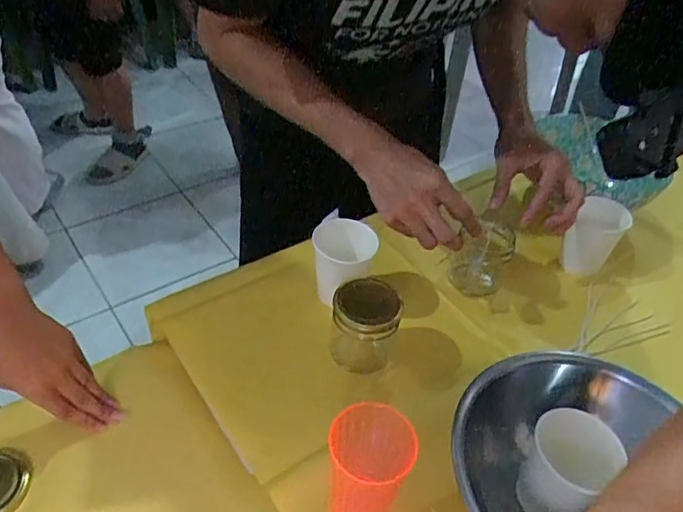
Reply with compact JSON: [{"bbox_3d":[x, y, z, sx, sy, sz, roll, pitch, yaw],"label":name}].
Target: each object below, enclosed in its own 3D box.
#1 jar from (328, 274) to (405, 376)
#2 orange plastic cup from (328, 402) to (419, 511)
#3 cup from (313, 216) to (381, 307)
[{"bbox_3d":[0.025,0.075,0.609,0.069,0.090,0.068,12,42,6],"label":"jar"},{"bbox_3d":[0.020,0.180,0.472,0.066,0.119,0.065,4,42,-3],"label":"orange plastic cup"},{"bbox_3d":[0.002,0.004,0.663,0.072,0.075,0.070,4,42,-3],"label":"cup"}]

